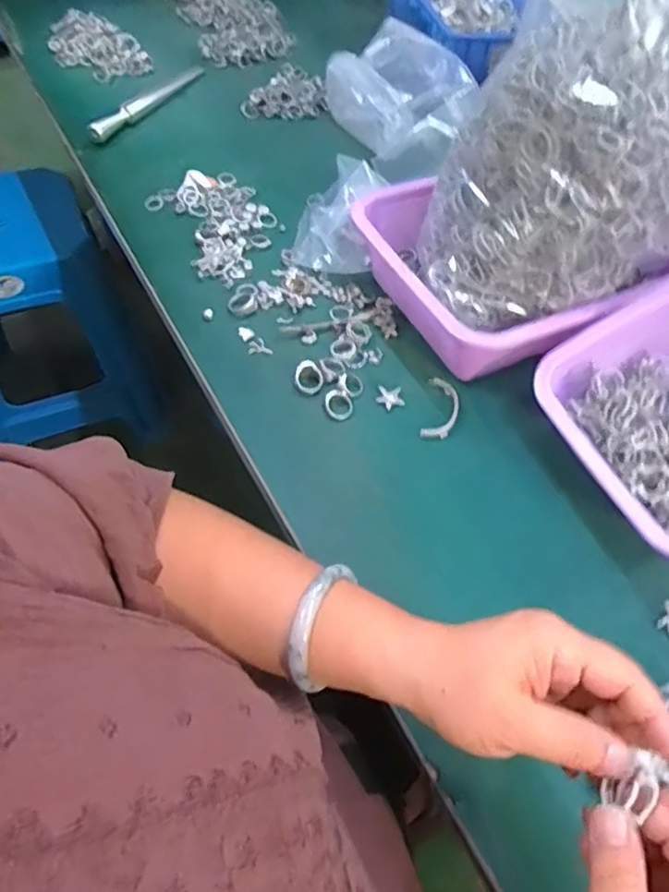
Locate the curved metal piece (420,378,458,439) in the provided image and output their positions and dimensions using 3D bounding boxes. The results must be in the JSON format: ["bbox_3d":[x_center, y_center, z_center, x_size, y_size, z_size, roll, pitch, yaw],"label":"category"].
[{"bbox_3d":[0.093,-0.033,0.522,0.028,0.010,0.068,14,55,4],"label":"curved metal piece"}]

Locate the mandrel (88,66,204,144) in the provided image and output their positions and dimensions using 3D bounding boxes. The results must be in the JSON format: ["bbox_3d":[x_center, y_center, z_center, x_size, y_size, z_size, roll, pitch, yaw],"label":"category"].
[{"bbox_3d":[-0.247,-0.458,0.791,0.027,0.026,0.248,21,56,11],"label":"mandrel"}]

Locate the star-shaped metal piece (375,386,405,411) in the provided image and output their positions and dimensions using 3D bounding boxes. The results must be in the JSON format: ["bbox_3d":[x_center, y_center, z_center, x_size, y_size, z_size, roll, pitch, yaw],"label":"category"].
[{"bbox_3d":[0.049,-0.042,0.526,0.025,0.004,0.024,4,55,-3],"label":"star-shaped metal piece"}]

